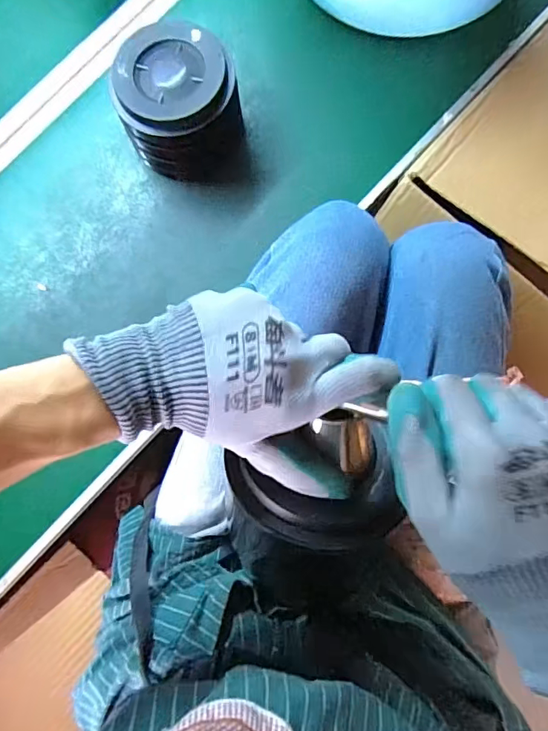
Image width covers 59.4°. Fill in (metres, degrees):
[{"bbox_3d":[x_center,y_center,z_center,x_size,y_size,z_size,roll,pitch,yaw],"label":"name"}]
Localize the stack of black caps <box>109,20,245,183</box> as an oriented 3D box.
[{"bbox_3d":[-0.097,-0.272,0.506,0.123,0.086,0.119,0,81,2],"label":"stack of black caps"}]

